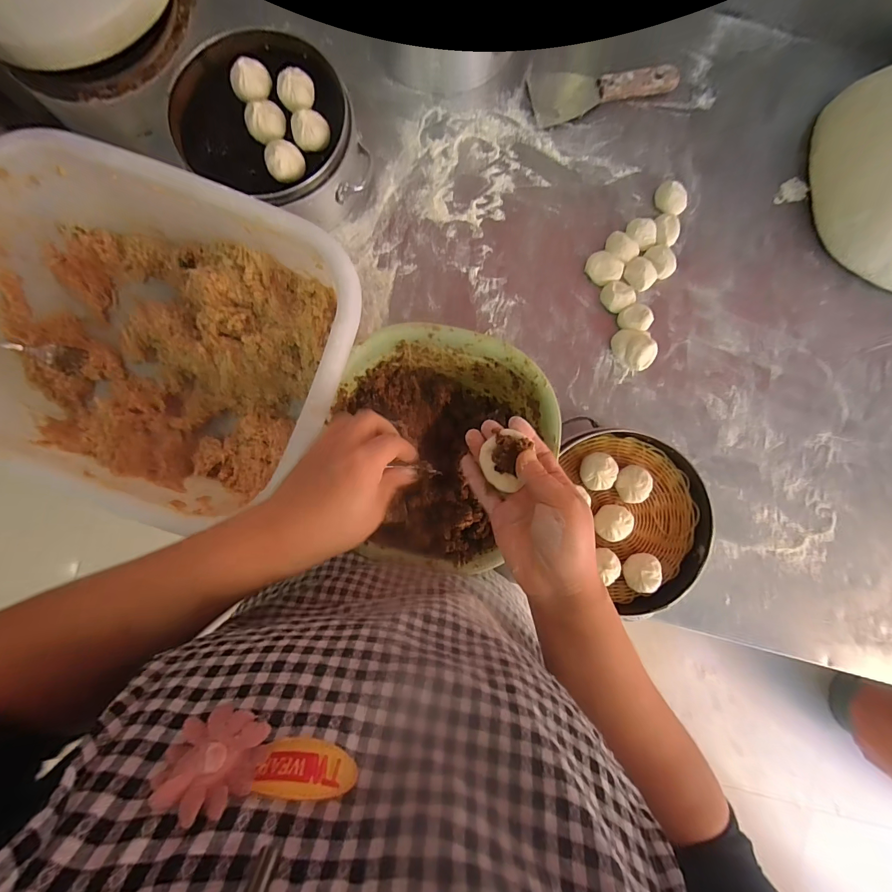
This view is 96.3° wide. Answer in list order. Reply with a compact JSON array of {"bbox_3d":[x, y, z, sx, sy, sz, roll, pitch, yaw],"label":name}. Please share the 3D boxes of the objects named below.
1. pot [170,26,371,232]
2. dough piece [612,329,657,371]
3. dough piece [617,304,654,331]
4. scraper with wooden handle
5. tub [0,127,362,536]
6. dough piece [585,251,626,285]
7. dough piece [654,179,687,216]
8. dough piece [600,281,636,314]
[{"bbox_3d":[-0.194,-0.366,0.458,0.207,0.080,0.179,25,88,-3],"label":"pot"},{"bbox_3d":[0.229,-0.120,0.483,0.053,0.023,0.043,33,87,-3],"label":"dough piece"},{"bbox_3d":[0.232,-0.156,0.489,0.036,0.019,0.034,0,89,-4],"label":"dough piece"},{"bbox_3d":[0.199,-0.463,0.510,0.183,0.018,0.063,-17,90,-4],"label":"scraper with wooden handle"},{"bbox_3d":[-0.287,-0.104,0.414,0.380,0.141,0.286,21,88,-3],"label":"tub"},{"bbox_3d":[0.196,-0.219,0.496,0.044,0.017,0.036,38,87,-3],"label":"dough piece"},{"bbox_3d":[0.283,-0.312,0.503,0.032,0.016,0.045,-28,91,-4],"label":"dough piece"},{"bbox_3d":[0.212,-0.186,0.494,0.034,0.019,0.037,0,89,-4],"label":"dough piece"}]

